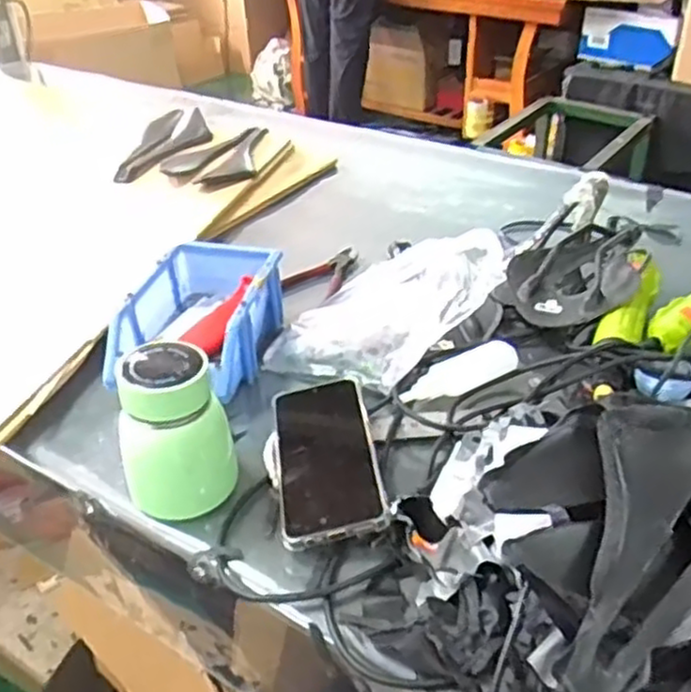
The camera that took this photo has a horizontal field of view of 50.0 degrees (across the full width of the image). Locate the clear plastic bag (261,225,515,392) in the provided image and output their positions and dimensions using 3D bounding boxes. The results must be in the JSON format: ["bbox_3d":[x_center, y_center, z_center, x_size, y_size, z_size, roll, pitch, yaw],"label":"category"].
[{"bbox_3d":[0.039,-0.024,0.672,0.243,0.070,0.096,-27,26,27],"label":"clear plastic bag"}]

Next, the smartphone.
[{"bbox_3d":[-0.016,0.083,0.581,0.076,0.011,0.165,-13,38,0],"label":"smartphone"}]

